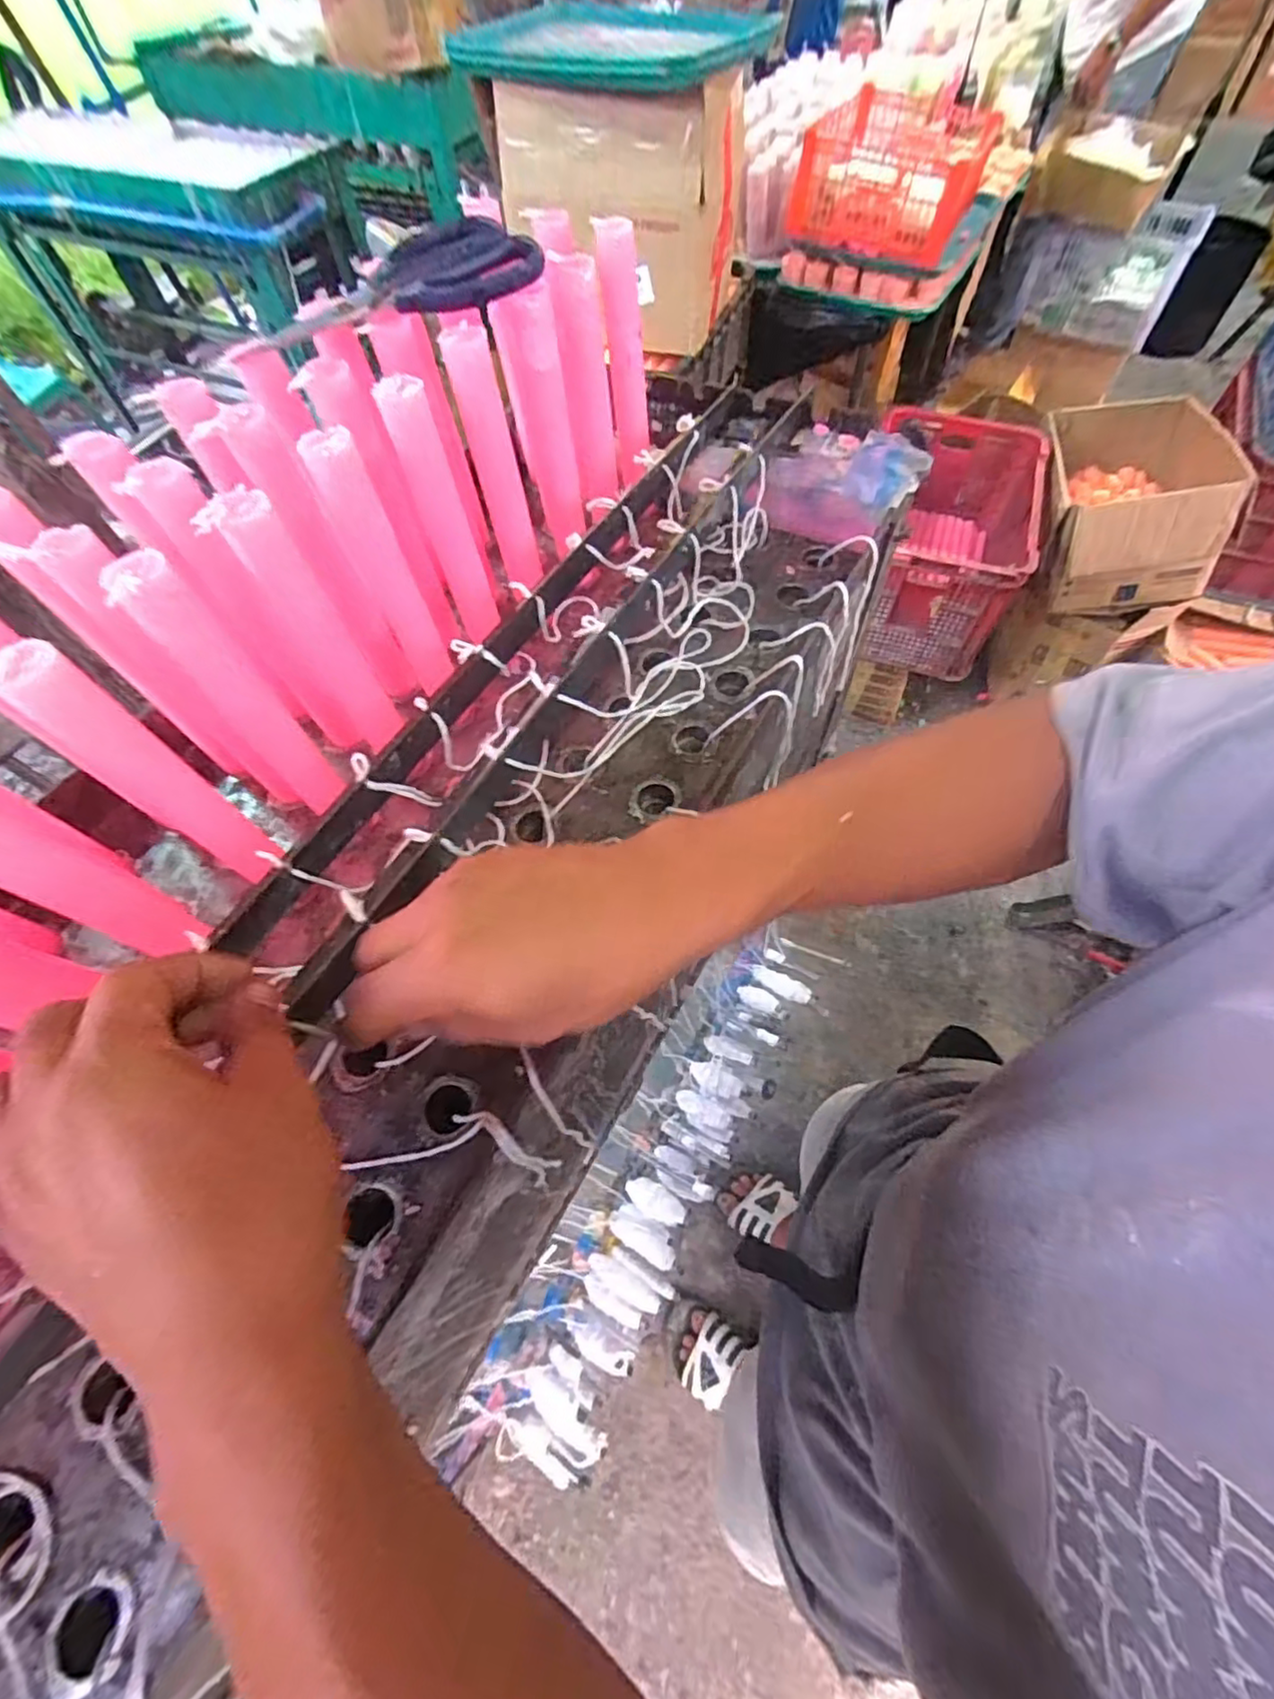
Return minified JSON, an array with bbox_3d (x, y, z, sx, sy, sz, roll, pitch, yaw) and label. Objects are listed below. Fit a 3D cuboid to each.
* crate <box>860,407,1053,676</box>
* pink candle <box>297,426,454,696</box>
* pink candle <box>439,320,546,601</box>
[{"bbox_3d":[0.703,-0.697,1.454,0.315,0.345,0.501,16,62,11],"label":"crate"},{"bbox_3d":[-0.134,-0.145,0.345,0.027,0.141,0.019,-30,63,-14],"label":"pink candle"},{"bbox_3d":[-0.083,-0.226,0.385,0.028,0.138,0.022,-12,60,-4],"label":"pink candle"}]

